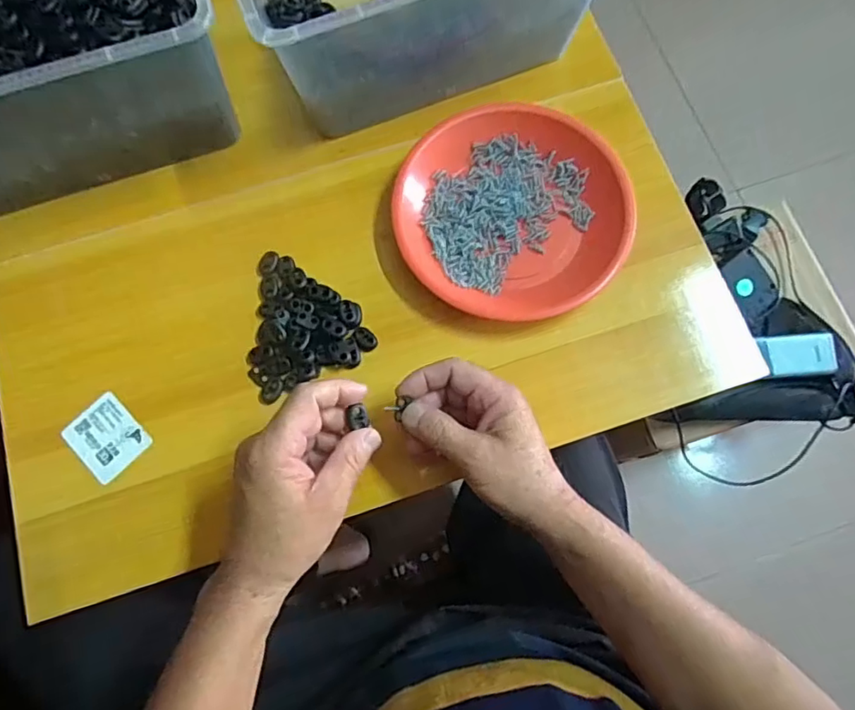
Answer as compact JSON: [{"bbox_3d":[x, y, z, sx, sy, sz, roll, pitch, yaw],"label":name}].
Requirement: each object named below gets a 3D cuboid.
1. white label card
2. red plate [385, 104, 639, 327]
[{"bbox_3d":[-0.252,0.064,0.441,0.059,0.006,0.049,43,78,11],"label":"white label card"},{"bbox_3d":[0.071,-0.121,0.466,0.189,0.026,0.179,0,74,1],"label":"red plate"}]

